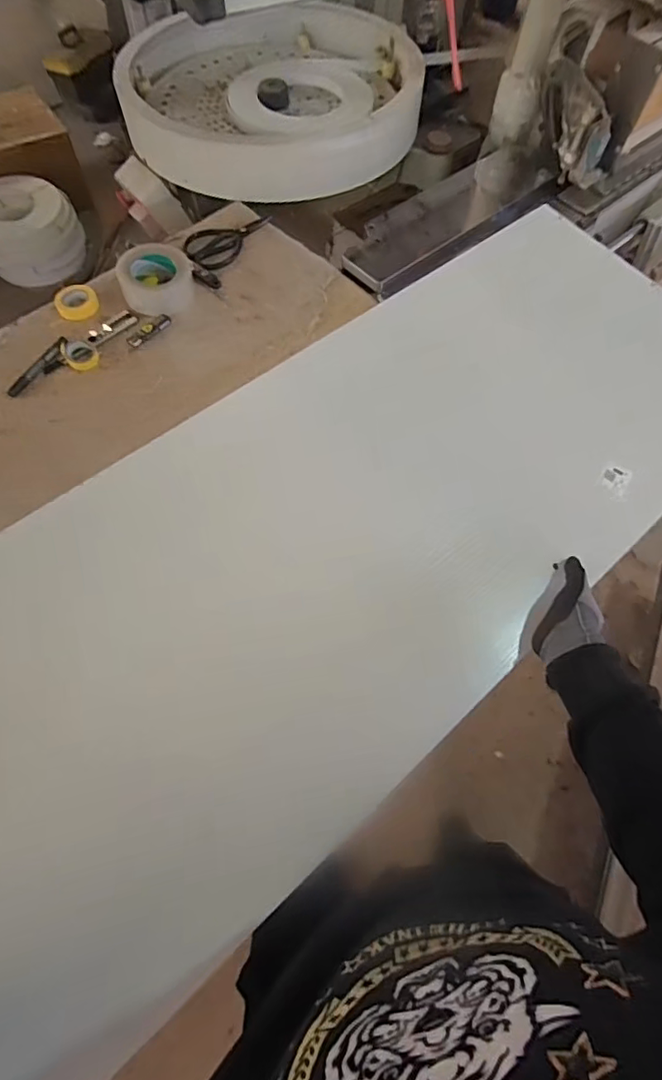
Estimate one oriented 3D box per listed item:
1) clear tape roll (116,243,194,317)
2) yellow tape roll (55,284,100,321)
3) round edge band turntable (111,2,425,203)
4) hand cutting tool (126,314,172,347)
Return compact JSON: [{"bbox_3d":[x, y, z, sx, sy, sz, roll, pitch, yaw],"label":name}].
[{"bbox_3d":[-0.296,-0.445,0.845,0.116,0.053,0.118,-5,65,-6],"label":"clear tape roll"},{"bbox_3d":[-0.435,-0.407,0.849,0.067,0.023,0.071,1,64,-3],"label":"yellow tape roll"},{"bbox_3d":[-0.141,-1.059,1.180,0.633,0.160,0.548,-5,65,-5],"label":"round edge band turntable"},{"bbox_3d":[-0.304,-0.350,0.829,0.020,0.010,0.082,39,69,15],"label":"hand cutting tool"}]

